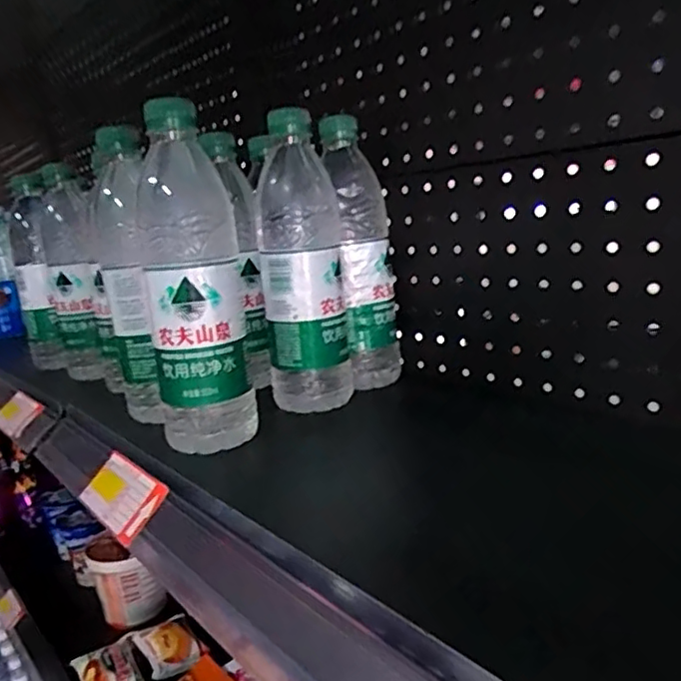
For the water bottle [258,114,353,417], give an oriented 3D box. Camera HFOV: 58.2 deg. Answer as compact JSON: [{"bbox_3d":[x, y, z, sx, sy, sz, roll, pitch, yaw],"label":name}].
[{"bbox_3d":[-0.027,-0.056,0.469,0.059,0.215,0.056,-4,12,5],"label":"water bottle"}]

